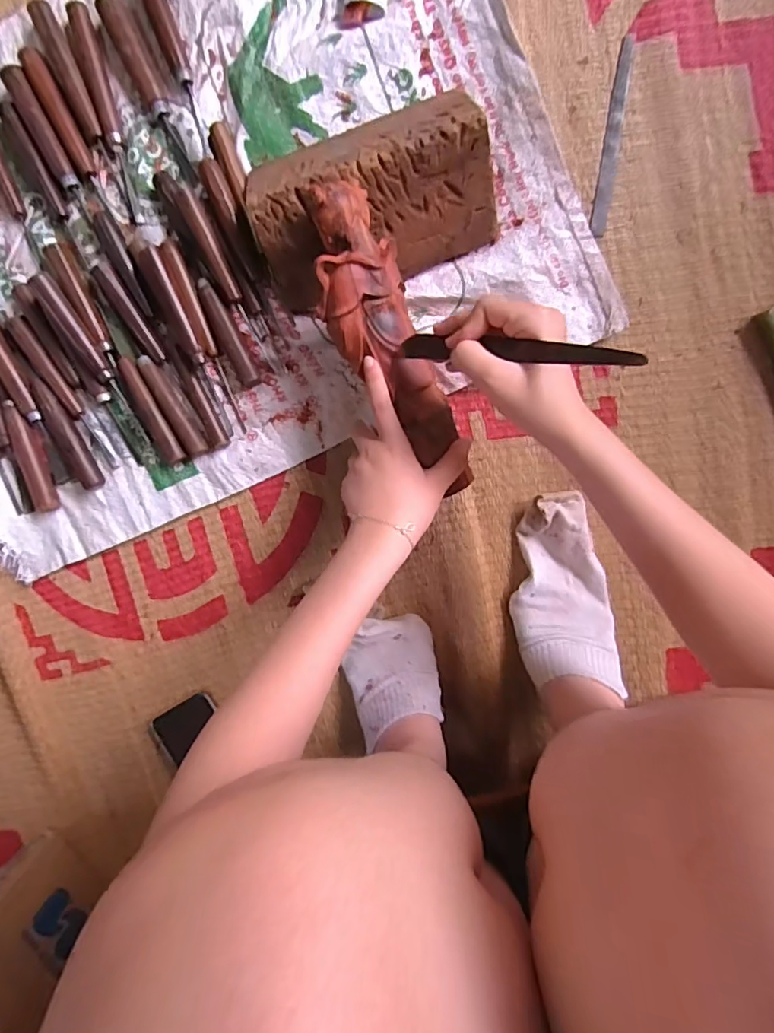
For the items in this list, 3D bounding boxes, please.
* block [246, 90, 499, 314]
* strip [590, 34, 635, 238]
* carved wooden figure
[{"bbox_3d":[-0.017,-0.281,0.470,0.207,0.066,0.134,-18,97,7],"label":"block"},{"bbox_3d":[0.203,-0.340,0.486,0.015,0.009,0.159,8,99,3],"label":"strip"},{"bbox_3d":[0.001,-0.140,0.455,0.071,0.047,0.258,-24,101,7],"label":"carved wooden figure"}]

